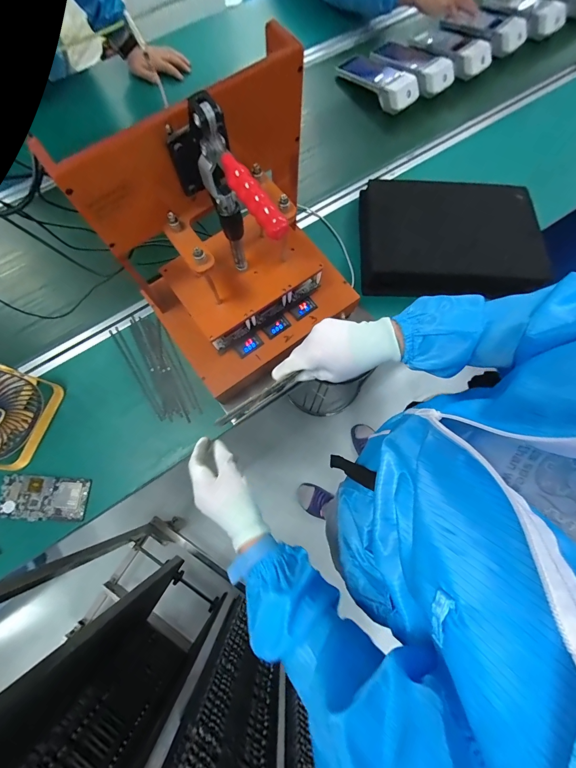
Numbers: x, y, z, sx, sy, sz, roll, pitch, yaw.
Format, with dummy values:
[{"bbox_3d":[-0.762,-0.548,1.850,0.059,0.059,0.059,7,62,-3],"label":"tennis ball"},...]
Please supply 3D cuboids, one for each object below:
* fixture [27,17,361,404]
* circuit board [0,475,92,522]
[{"bbox_3d":[-0.064,-0.194,0.454,0.326,0.301,0.260,-40,80,-9],"label":"fixture"},{"bbox_3d":[-0.431,0.200,0.551,0.152,0.005,0.069,5,76,1],"label":"circuit board"}]

